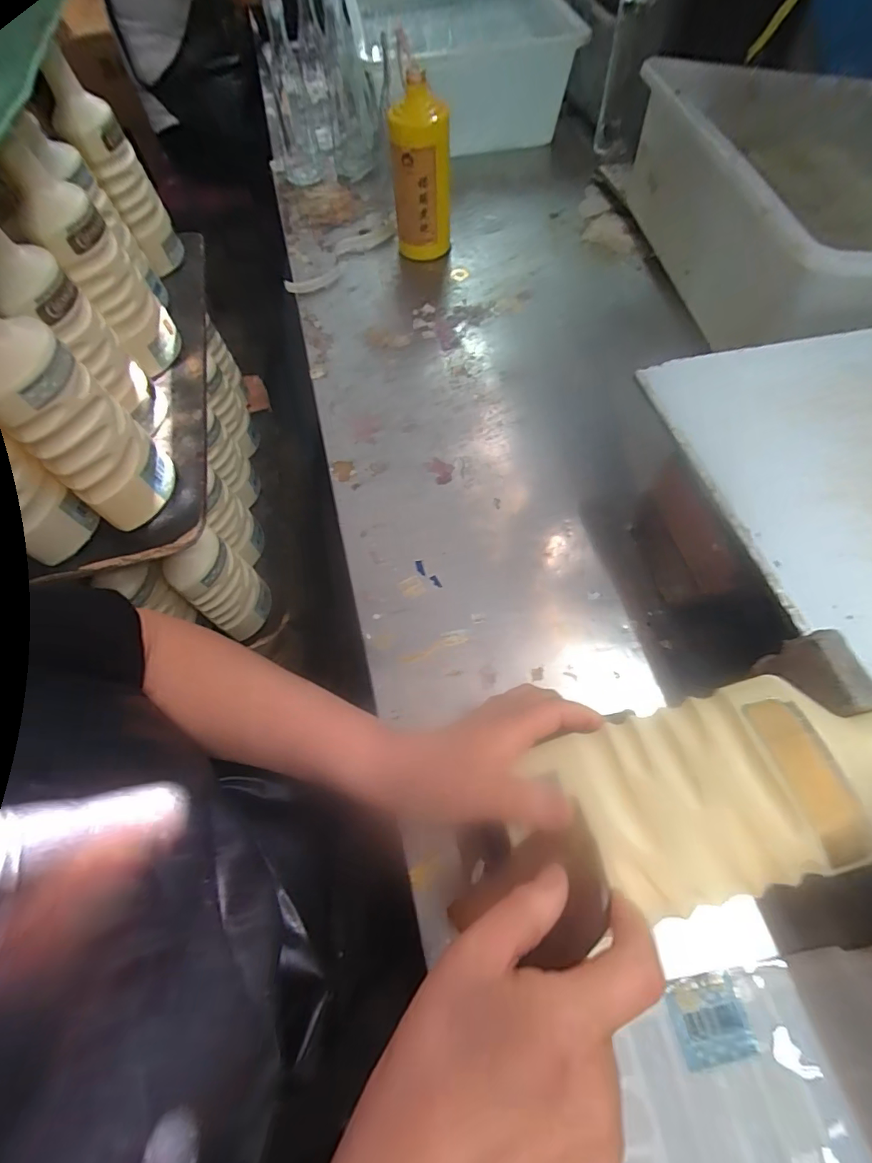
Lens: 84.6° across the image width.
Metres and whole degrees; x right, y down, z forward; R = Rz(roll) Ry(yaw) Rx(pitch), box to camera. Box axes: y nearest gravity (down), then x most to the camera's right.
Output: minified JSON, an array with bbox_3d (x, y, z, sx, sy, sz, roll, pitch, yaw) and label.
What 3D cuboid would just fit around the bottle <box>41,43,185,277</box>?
[{"bbox_3d":[-0.362,-0.462,0.552,0.055,0.195,0.064,-22,64,-6],"label":"bottle"}]

